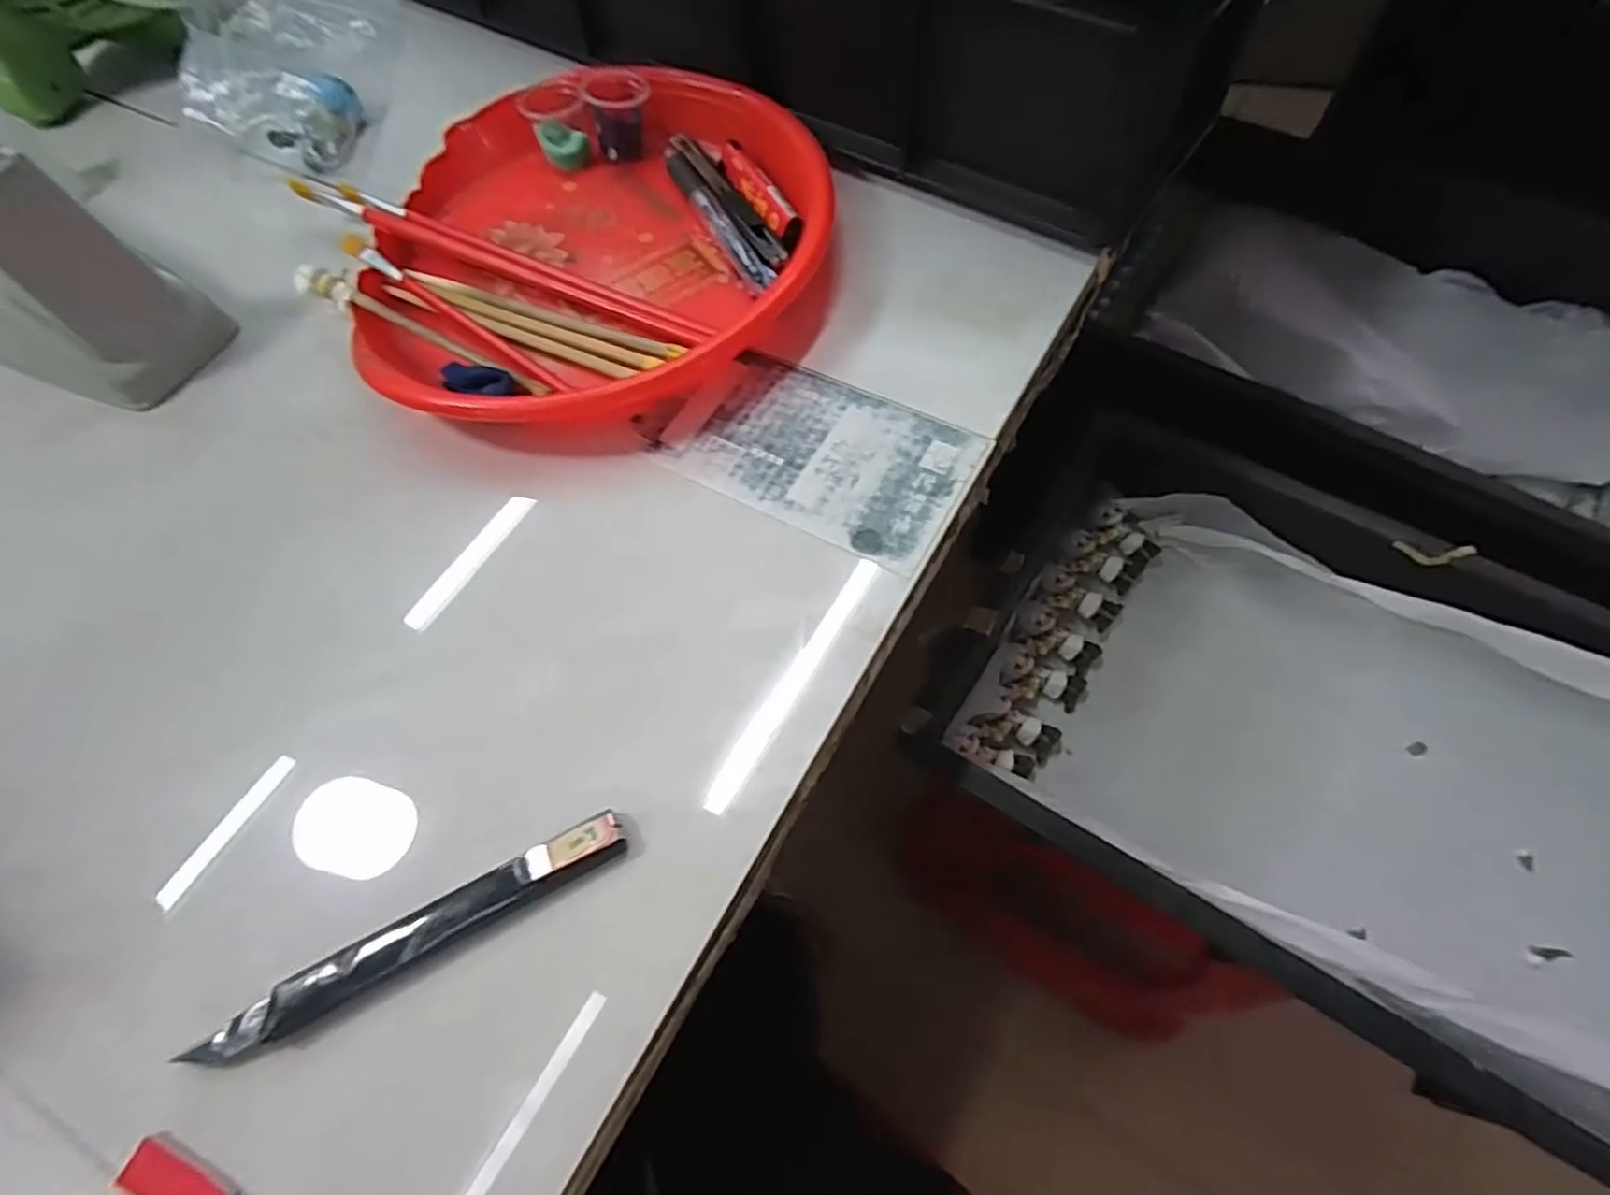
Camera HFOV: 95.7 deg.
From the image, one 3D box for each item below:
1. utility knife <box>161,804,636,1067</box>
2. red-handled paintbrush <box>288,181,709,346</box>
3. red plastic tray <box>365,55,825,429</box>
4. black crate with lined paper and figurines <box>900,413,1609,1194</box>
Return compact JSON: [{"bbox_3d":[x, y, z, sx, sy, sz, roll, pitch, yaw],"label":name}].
[{"bbox_3d":[-0.126,0.109,0.240,0.138,0.009,0.016,-26,64,-10],"label":"utility knife"},{"bbox_3d":[-0.170,-0.180,0.383,0.263,0.013,0.013,23,66,15],"label":"red-handled paintbrush"},{"bbox_3d":[-0.106,-0.187,0.376,0.230,0.038,0.213,-7,62,0],"label":"red plastic tray"},{"bbox_3d":[0.345,0.099,0.459,0.458,0.123,0.309,31,69,18],"label":"black crate with lined paper and figurines"}]

